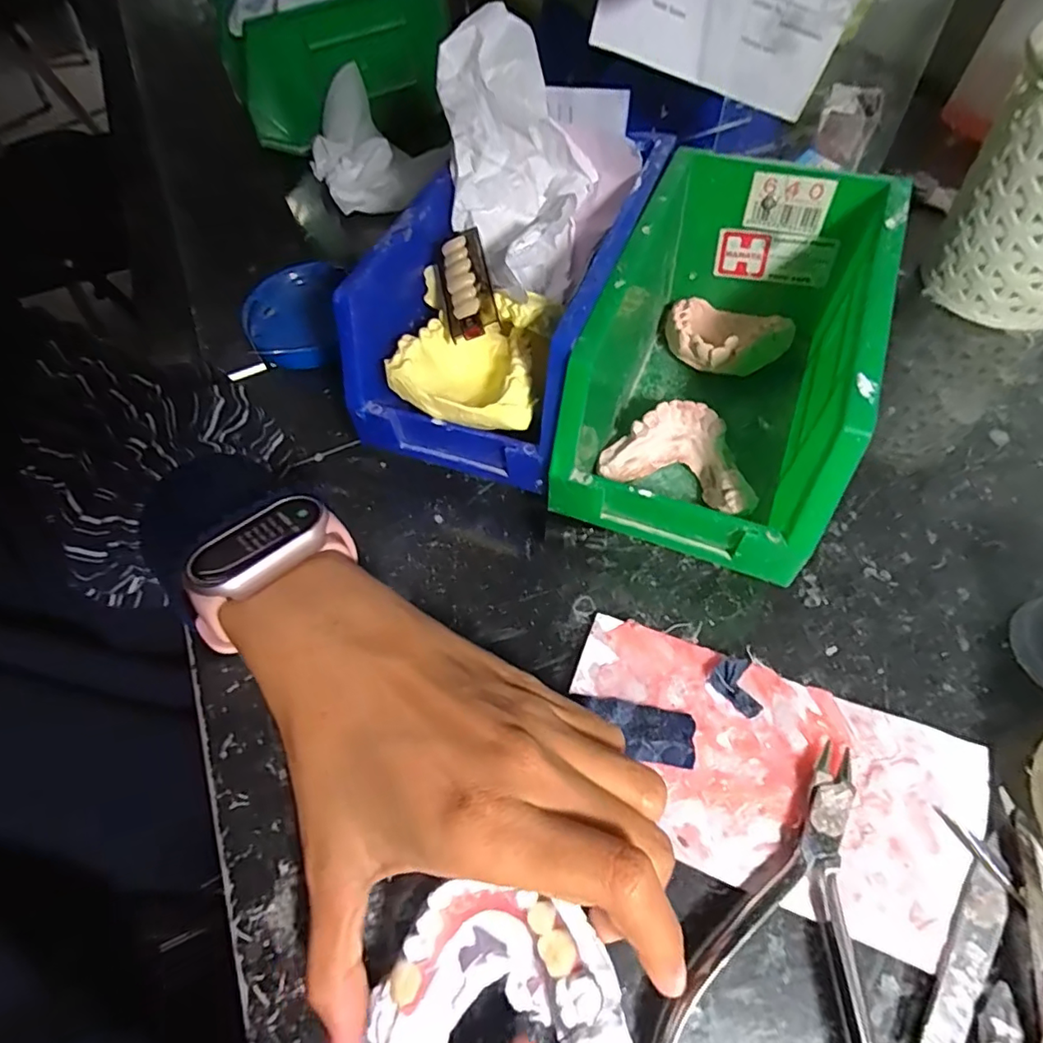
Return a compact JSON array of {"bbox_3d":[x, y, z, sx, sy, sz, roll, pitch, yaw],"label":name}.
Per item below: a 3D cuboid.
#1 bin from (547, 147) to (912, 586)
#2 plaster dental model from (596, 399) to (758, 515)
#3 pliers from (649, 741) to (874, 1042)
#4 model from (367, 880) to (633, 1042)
[{"bbox_3d":[0.089,-0.069,0.250,0.099,0.090,0.168,19,63,15],"label":"bin"},{"bbox_3d":[0.074,-0.028,0.258,0.066,0.027,0.044,23,64,17],"label":"plaster dental model"},{"bbox_3d":[0.084,0.130,0.176,0.062,0.011,0.115,20,63,15],"label":"pliers"},{"bbox_3d":[-0.009,0.134,0.165,0.071,0.020,0.047,-10,59,-1],"label":"model"}]

